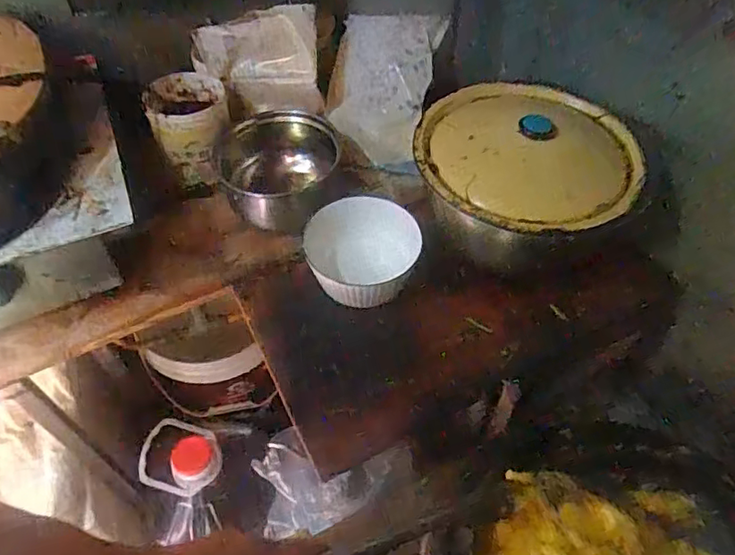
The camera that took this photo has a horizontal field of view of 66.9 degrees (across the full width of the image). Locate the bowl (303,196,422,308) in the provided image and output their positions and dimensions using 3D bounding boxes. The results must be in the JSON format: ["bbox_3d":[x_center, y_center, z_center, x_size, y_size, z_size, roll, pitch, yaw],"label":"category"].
[{"bbox_3d":[-0.009,-0.022,0.714,0.135,0.086,0.141,0,51,0],"label":"bowl"}]

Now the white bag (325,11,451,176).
[{"bbox_3d":[0.019,-0.282,0.834,0.158,0.139,0.187,11,52,9],"label":"white bag"}]

